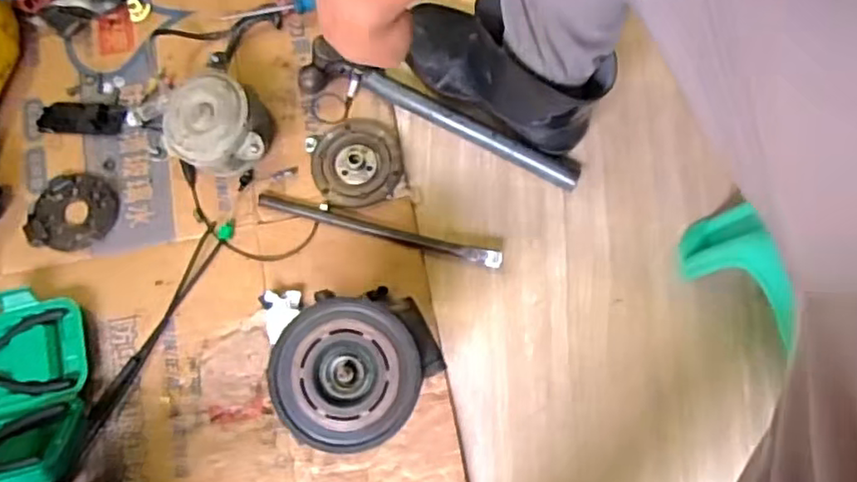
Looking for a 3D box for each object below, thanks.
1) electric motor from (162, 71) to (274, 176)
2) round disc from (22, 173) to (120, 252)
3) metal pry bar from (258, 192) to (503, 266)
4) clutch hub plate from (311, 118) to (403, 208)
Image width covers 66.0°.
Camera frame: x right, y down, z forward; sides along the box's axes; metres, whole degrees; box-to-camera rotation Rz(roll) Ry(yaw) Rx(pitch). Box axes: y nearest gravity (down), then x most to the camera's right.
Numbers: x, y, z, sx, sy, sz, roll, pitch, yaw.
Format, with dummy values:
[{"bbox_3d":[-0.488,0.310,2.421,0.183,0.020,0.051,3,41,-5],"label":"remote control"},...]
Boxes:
[{"bbox_3d":[-0.228,-0.128,0.713,0.108,0.080,0.105,-1,77,3],"label":"electric motor"},{"bbox_3d":[-0.393,-0.034,0.732,0.086,0.020,0.087,0,77,1],"label":"round disc"},{"bbox_3d":[-0.054,-0.012,0.709,0.269,0.019,0.017,14,78,5],"label":"metal pry bar"},{"bbox_3d":[-0.079,-0.088,0.732,0.096,0.014,0.101,0,77,1],"label":"clutch hub plate"}]

